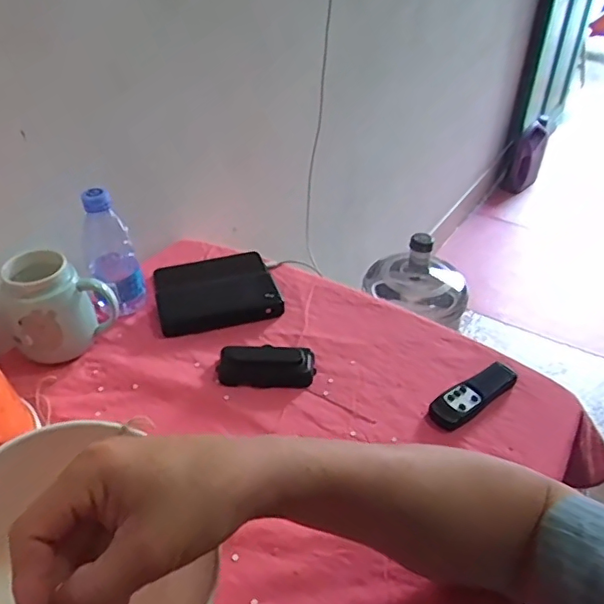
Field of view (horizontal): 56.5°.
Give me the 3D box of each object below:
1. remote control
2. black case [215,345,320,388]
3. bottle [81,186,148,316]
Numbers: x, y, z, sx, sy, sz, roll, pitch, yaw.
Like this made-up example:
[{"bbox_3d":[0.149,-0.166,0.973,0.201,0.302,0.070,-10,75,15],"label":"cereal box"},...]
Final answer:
[{"bbox_3d":[0.185,0.100,0.611,0.118,0.015,0.040,-25,47,-31],"label":"remote control"},{"bbox_3d":[-0.040,0.072,0.634,0.106,0.020,0.049,3,38,-1],"label":"black case"},{"bbox_3d":[-0.230,-0.062,0.685,0.056,0.150,0.052,-30,49,-35],"label":"bottle"}]

